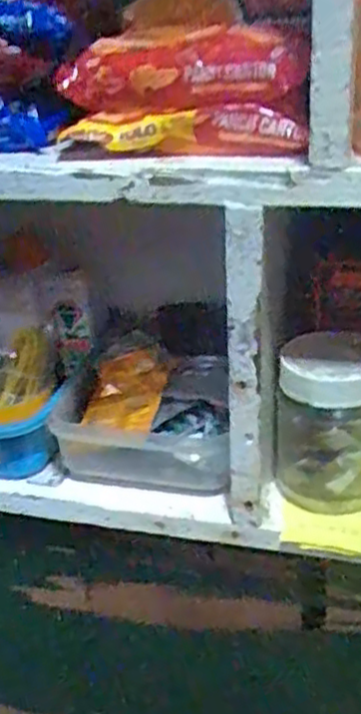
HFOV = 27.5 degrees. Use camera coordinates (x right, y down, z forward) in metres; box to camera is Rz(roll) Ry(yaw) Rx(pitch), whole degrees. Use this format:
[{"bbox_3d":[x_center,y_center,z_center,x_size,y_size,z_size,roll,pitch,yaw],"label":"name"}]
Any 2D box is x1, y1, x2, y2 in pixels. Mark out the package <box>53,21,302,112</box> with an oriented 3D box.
[{"bbox_3d":[0.001,-0.156,0.400,0.134,0.037,0.040,3,26,13],"label":"package"}]

